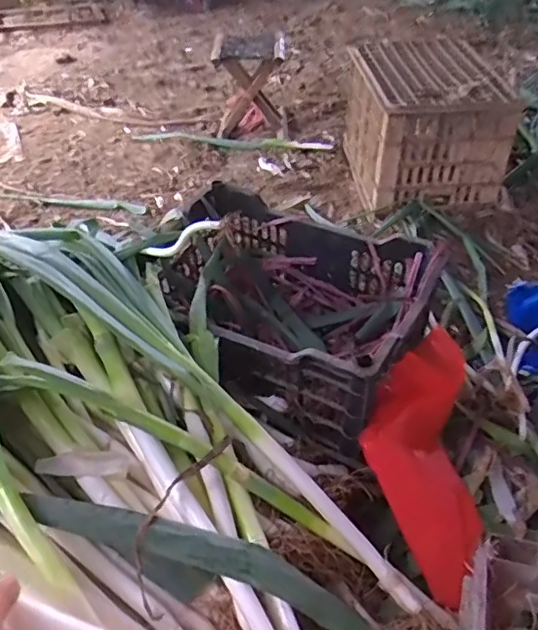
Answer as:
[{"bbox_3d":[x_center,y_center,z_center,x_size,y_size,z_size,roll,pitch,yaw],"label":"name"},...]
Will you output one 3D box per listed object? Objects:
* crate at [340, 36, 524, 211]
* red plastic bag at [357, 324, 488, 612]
[{"bbox_3d":[0.419,-0.526,1.533,0.352,0.289,0.462,0,42,-1],"label":"crate"},{"bbox_3d":[0.214,0.199,0.798,0.169,0.162,0.326,0,42,-1],"label":"red plastic bag"}]

